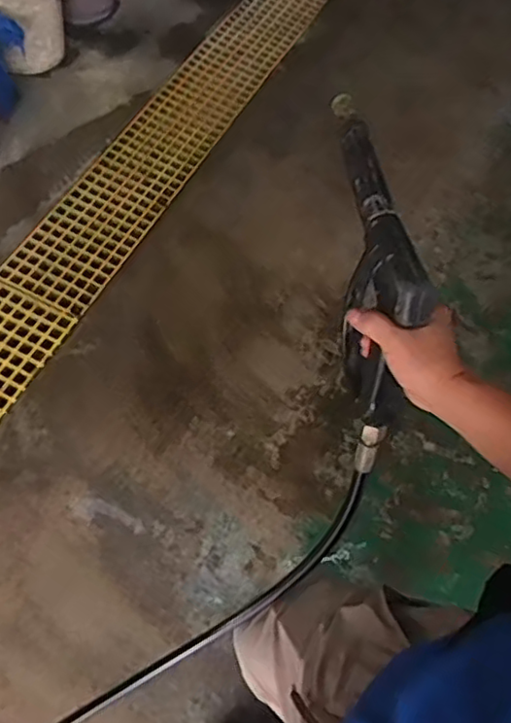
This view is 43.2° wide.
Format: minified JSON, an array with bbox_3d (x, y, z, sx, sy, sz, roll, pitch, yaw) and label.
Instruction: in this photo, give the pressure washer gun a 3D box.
[{"bbox_3d":[0.113,-0.106,0.686,0.044,0.185,0.339,-5,57,-7],"label":"pressure washer gun"}]

